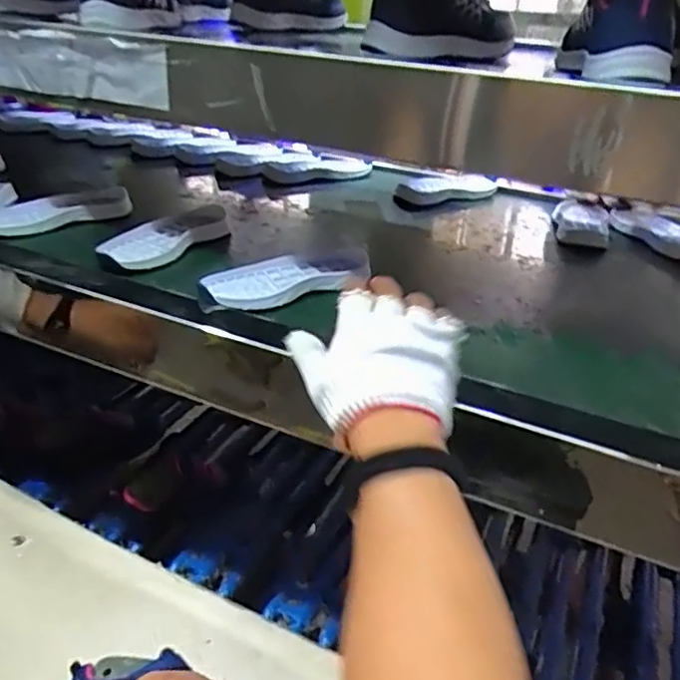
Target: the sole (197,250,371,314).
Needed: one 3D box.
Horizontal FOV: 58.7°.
[{"bbox_3d":[-0.058,-0.071,0.663,0.195,0.028,0.077,-12,33,-27],"label":"sole"}]

